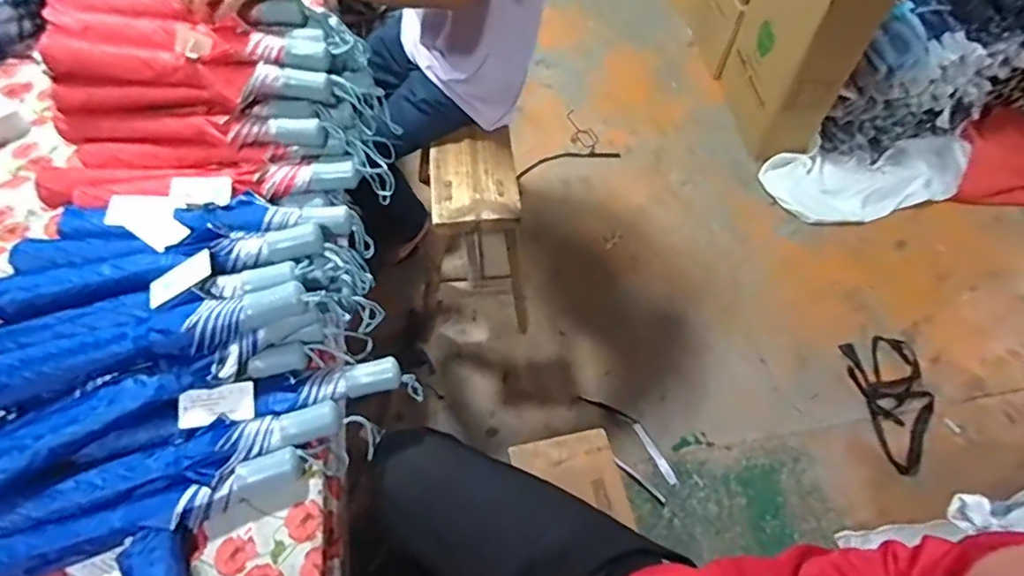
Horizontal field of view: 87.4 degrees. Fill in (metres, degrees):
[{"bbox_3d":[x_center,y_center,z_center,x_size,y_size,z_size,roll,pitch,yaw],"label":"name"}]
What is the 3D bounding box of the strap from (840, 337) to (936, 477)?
[{"bbox_3d":[1.040,0.301,1.434,0.213,0.029,0.353,-8,59,-7],"label":"strap"}]

